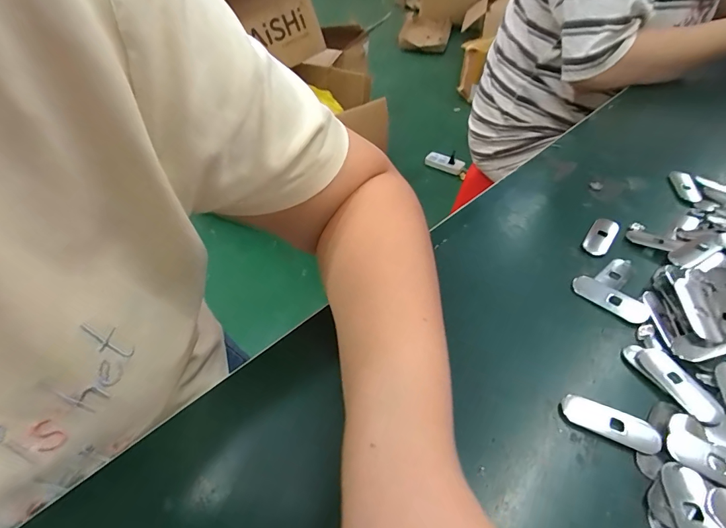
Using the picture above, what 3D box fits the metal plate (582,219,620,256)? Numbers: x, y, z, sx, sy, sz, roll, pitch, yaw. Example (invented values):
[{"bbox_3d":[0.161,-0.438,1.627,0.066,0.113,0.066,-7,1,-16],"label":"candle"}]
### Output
[{"bbox_3d":[0.202,-0.024,0.332,0.020,0.004,0.049,30,53,26],"label":"metal plate"}]

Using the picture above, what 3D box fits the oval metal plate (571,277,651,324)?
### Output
[{"bbox_3d":[0.180,0.024,0.286,0.020,0.004,0.051,-33,54,-27],"label":"oval metal plate"}]

